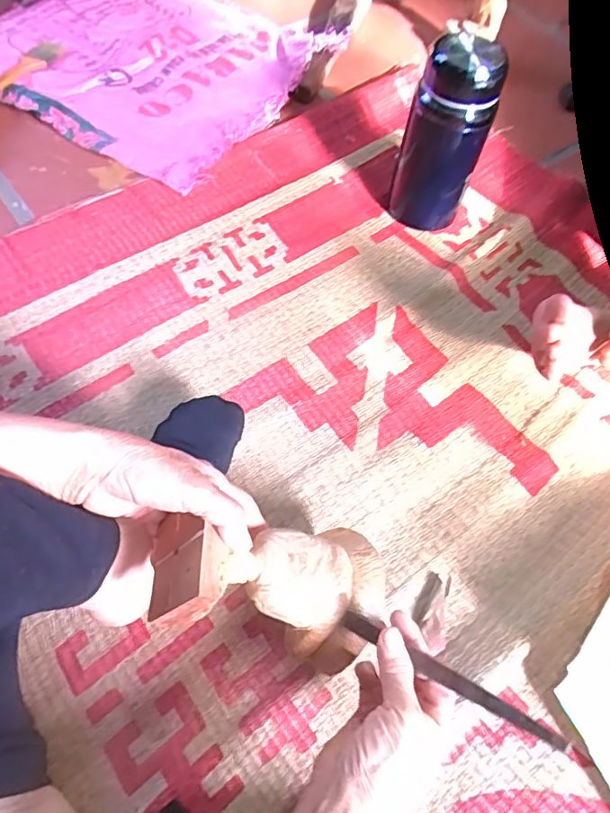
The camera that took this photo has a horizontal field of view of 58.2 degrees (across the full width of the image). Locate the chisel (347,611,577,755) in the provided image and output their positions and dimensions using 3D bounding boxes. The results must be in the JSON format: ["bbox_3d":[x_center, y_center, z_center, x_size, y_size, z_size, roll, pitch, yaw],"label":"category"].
[{"bbox_3d":[0.096,0.185,0.379,0.162,0.014,0.015,19,58,36],"label":"chisel"}]

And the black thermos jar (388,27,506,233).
[{"bbox_3d":[0.167,-0.322,0.668,0.072,0.212,0.073,2,61,-3],"label":"black thermos jar"}]

